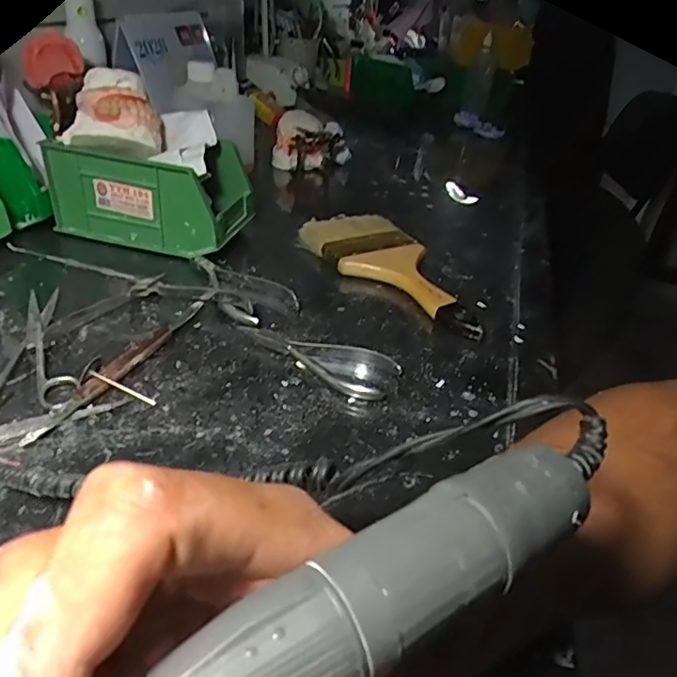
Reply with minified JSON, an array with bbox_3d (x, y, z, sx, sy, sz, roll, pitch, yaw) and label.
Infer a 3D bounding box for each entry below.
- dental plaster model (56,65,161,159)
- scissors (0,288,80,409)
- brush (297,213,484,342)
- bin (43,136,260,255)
[{"bbox_3d":[-0.202,-0.203,0.491,0.079,0.062,0.058,2,34,-7],"label":"dental plaster model"},{"bbox_3d":[-0.210,0.005,0.376,0.070,0.007,0.130,-2,35,-13],"label":"scissors"},{"bbox_3d":[0.062,-0.068,0.522,0.094,0.025,0.224,-20,42,-34],"label":"brush"},{"bbox_3d":[-0.178,-0.146,0.537,0.170,0.085,0.096,13,34,9],"label":"bin"}]

